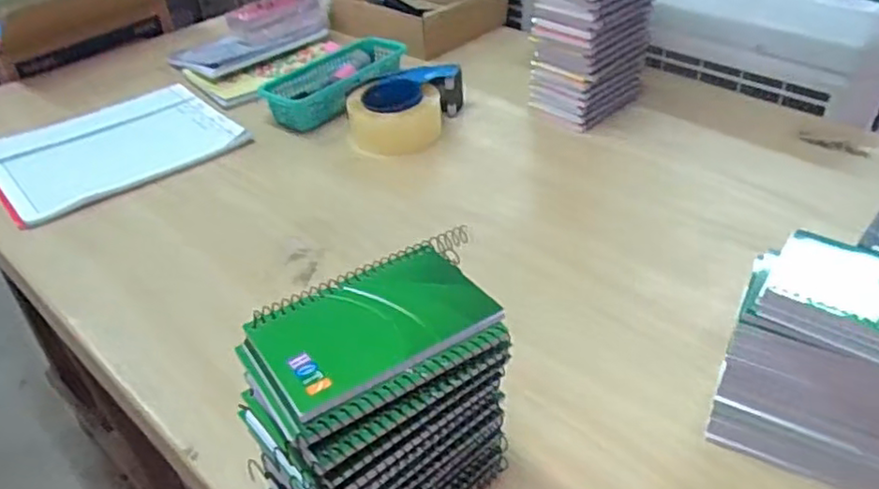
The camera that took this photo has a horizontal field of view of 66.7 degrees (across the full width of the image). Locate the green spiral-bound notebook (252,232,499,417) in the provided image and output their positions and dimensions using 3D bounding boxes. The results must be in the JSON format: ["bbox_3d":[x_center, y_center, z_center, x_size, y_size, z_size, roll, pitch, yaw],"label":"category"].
[{"bbox_3d":[-0.032,0.039,0.395,0.146,0.008,0.086,-22,41,-26],"label":"green spiral-bound notebook"}]

